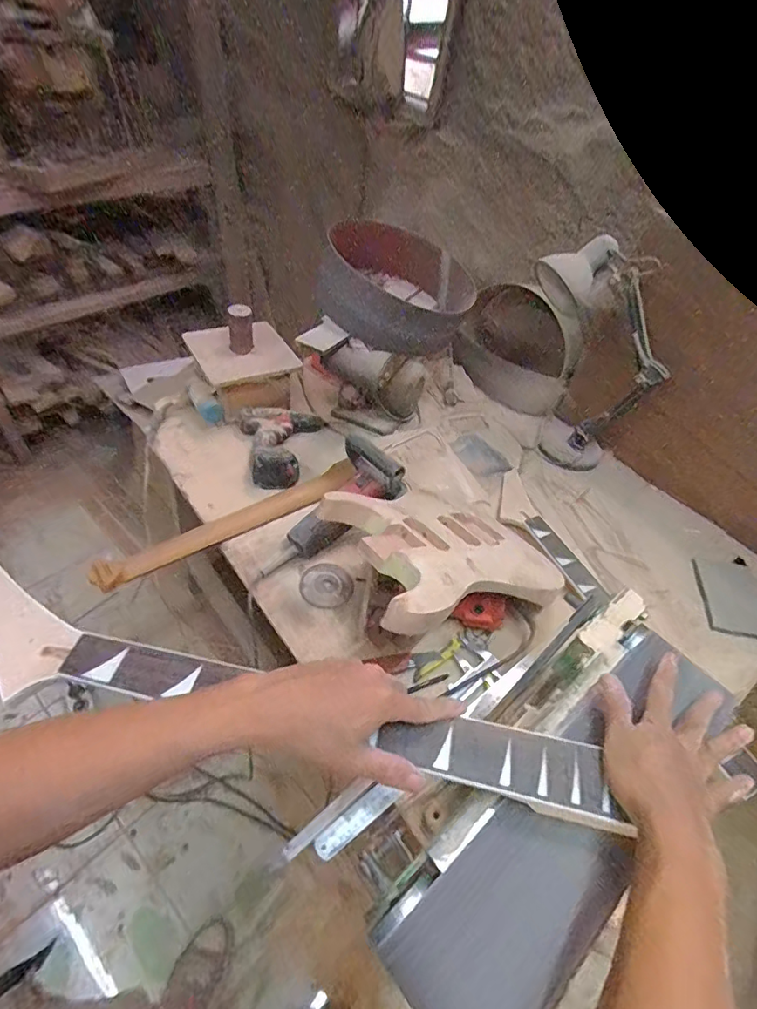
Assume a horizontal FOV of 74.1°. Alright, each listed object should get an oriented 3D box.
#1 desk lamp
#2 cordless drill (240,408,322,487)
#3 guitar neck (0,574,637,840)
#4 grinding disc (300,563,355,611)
[{"bbox_3d":[0.440,-0.335,1.088,0.152,0.419,0.336,-8,50,-16],"label":"desk lamp"},{"bbox_3d":[-0.202,-0.127,1.029,0.181,0.060,0.204,0,48,-10],"label":"cordless drill"},{"bbox_3d":[-0.093,0.171,0.429,0.583,0.021,0.074,13,50,5],"label":"guitar neck"},{"bbox_3d":[-0.089,0.137,0.858,0.087,0.014,0.091,6,41,-5],"label":"grinding disc"}]

